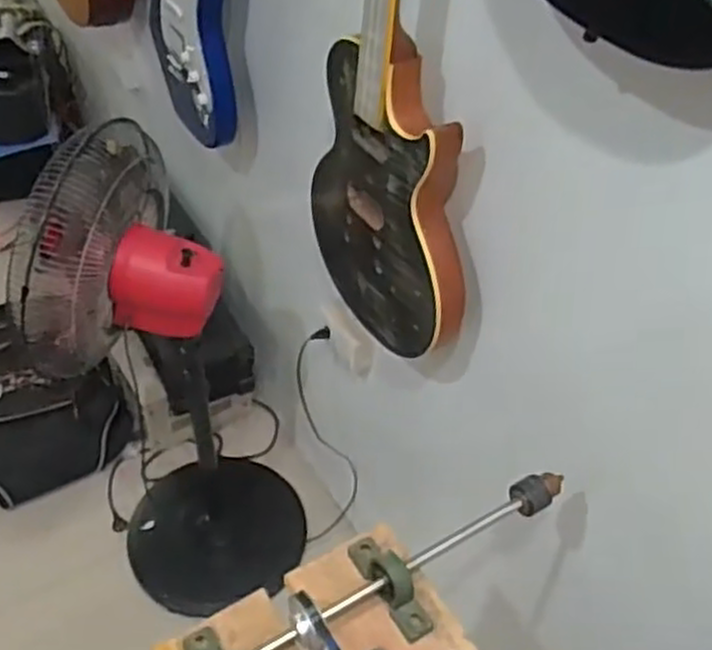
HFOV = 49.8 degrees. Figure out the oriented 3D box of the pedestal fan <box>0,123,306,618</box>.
[{"bbox_3d":[-0.301,0.123,1.427,0.428,0.924,0.406,16,45,11],"label":"pedestal fan"}]

